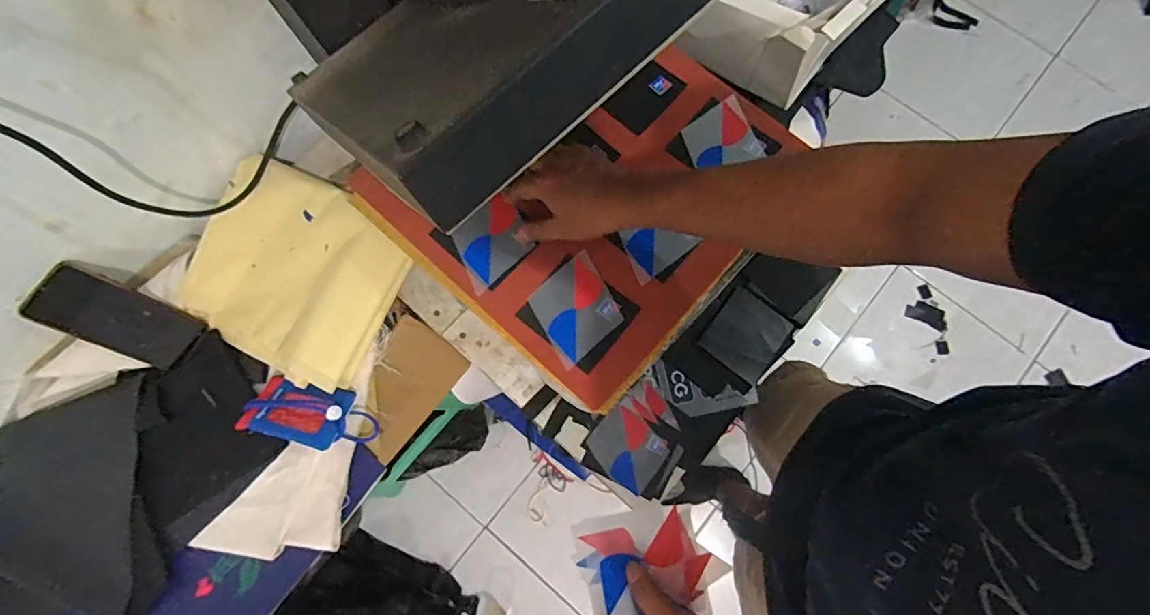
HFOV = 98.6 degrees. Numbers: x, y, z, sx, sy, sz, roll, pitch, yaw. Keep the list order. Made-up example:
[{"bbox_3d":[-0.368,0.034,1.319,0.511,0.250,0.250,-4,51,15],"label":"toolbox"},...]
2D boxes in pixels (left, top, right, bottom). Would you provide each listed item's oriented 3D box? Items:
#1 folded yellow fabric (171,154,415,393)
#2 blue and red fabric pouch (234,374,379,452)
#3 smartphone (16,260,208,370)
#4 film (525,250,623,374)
[{"bbox_3d":[-0.367,-0.049,0.648,0.274,0.051,0.245,24,80,5],"label":"folded yellow fabric"},{"bbox_3d":[-0.323,0.129,0.604,0.157,0.049,0.076,15,65,-1],"label":"blue and red fabric pouch"},{"bbox_3d":[-0.575,0.013,0.625,0.013,0.161,0.077,13,68,45],"label":"smartphone"},{"bbox_3d":[0.000,0.001,0.528,0.080,0.004,0.096,-30,81,-6],"label":"film"}]

